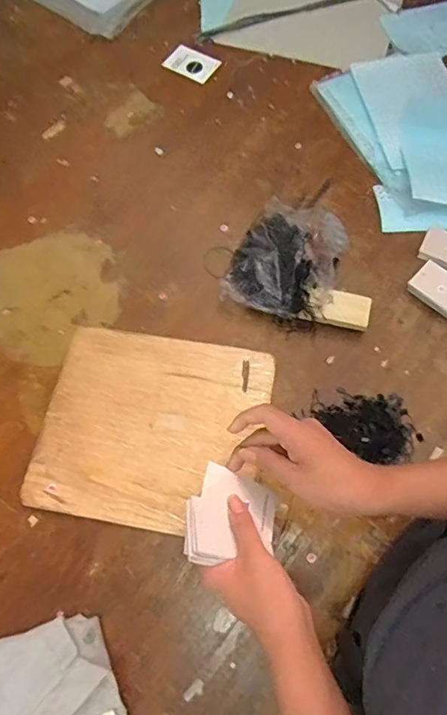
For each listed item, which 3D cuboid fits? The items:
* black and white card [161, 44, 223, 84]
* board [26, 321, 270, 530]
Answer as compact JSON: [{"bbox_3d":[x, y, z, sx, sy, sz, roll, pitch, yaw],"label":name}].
[{"bbox_3d":[-0.056,-0.535,0.890,0.097,0.007,0.072,32,74,17],"label":"black and white card"},{"bbox_3d":[-0.094,0.087,0.641,0.277,0.010,0.249,9,70,6],"label":"board"}]

